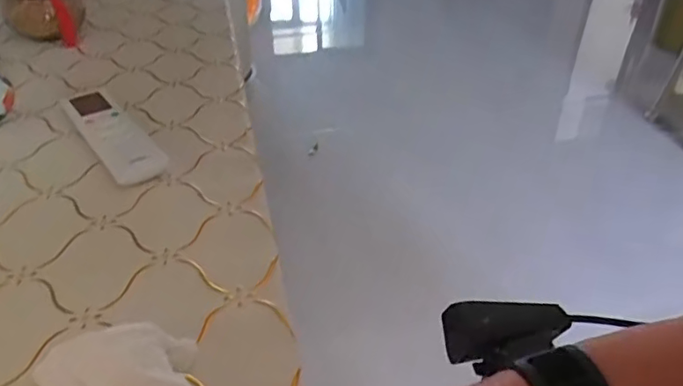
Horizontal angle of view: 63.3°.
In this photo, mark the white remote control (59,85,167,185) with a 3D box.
[{"bbox_3d":[-0.224,-0.058,0.538,0.045,0.023,0.179,-24,44,-30],"label":"white remote control"}]

